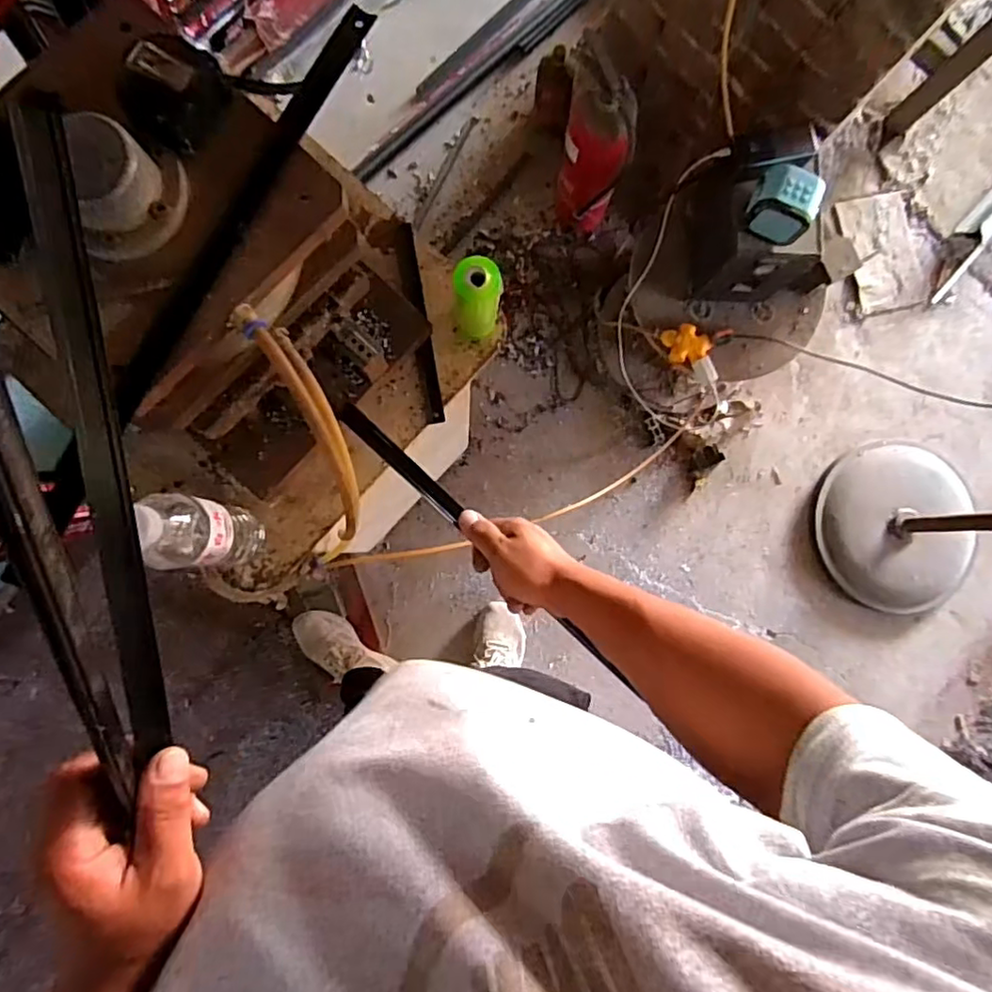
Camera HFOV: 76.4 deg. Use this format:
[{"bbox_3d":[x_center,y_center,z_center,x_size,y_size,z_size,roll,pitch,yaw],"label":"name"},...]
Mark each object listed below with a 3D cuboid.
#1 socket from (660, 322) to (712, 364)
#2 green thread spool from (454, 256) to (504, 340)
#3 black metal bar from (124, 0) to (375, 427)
[{"bbox_3d":[0.365,-0.292,1.202,0.081,0.040,0.074,-17,88,-5],"label":"socket"},{"bbox_3d":[-0.019,-0.198,0.641,0.046,0.097,0.049,0,86,-4],"label":"green thread spool"},{"bbox_3d":[-0.170,-0.196,0.427,0.021,0.013,0.317,29,85,-2],"label":"black metal bar"}]

